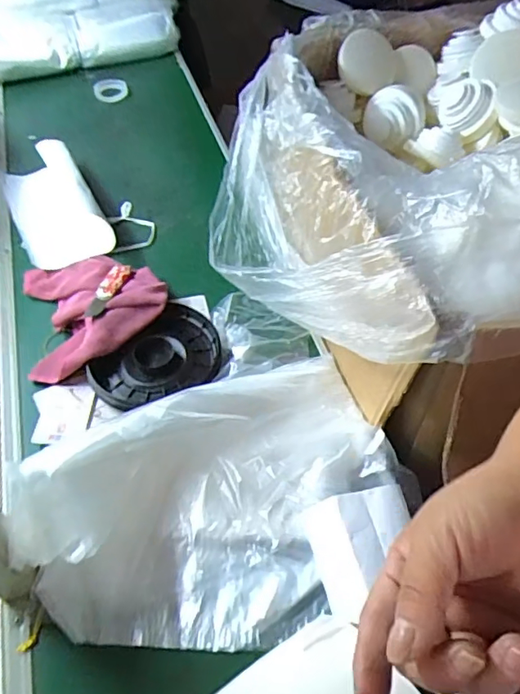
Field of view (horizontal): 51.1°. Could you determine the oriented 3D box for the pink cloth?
[{"bbox_3d":[-0.193,-0.053,0.632,0.157,0.038,0.178,-15,53,-10],"label":"pink cloth"}]

